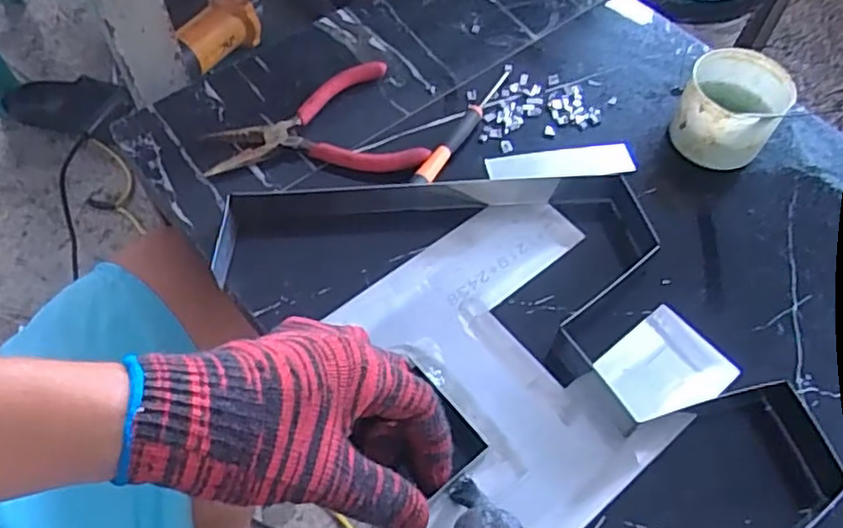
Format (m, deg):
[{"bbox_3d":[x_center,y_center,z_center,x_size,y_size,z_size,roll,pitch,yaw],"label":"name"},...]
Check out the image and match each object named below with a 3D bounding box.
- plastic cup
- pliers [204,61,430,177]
[{"bbox_3d":[0.213,-0.105,0.462,0.064,0.053,0.070,1,58,-2],"label":"plastic cup"},{"bbox_3d":[-0.073,-0.101,0.471,0.141,0.014,0.098,-5,58,-6],"label":"pliers"}]

